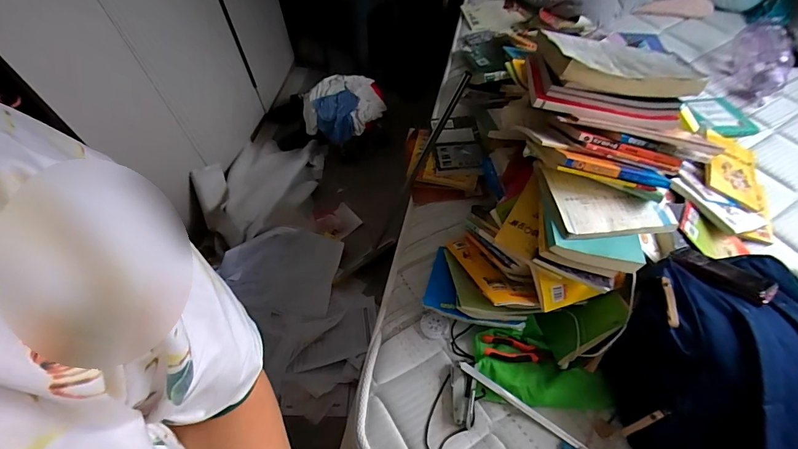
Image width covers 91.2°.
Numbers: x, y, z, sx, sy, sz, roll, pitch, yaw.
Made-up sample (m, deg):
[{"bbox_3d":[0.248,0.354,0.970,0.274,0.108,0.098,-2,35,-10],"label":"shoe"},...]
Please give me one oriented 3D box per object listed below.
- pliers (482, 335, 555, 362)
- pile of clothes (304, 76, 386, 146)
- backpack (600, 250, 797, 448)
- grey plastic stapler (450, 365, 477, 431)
[{"bbox_3d":[0.244,0.260,0.807,0.142,0.015,0.048,9,57,8],"label":"pliers"},{"bbox_3d":[-0.234,-0.483,1.653,0.339,0.180,0.307,-10,57,-5],"label":"pile of clothes"},{"bbox_3d":[0.582,0.260,0.692,0.358,0.213,0.377,-8,57,-3],"label":"backpack"},{"bbox_3d":[0.127,0.337,0.775,0.046,0.023,0.110,2,57,3],"label":"grey plastic stapler"}]

